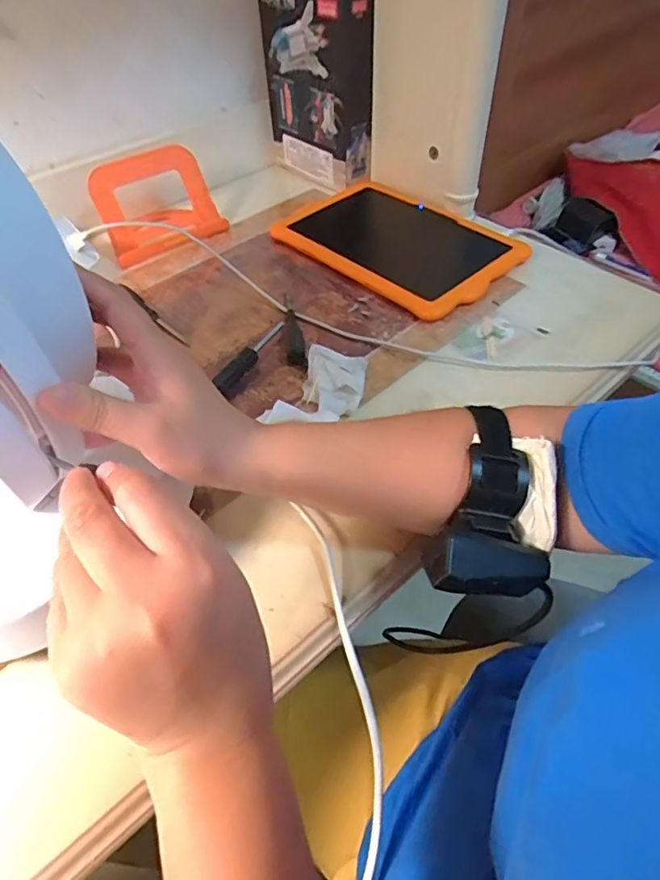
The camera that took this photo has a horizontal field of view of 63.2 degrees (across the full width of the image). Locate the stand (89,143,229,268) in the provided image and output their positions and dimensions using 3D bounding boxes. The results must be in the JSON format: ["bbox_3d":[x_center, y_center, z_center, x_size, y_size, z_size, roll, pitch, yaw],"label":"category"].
[{"bbox_3d":[-0.202,-0.278,0.630,0.137,0.090,0.065,-26,52,-19],"label":"stand"}]

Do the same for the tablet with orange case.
[{"bbox_3d":[0.076,-0.240,0.637,0.188,0.018,0.273,-37,56,-26],"label":"tablet with orange case"}]

